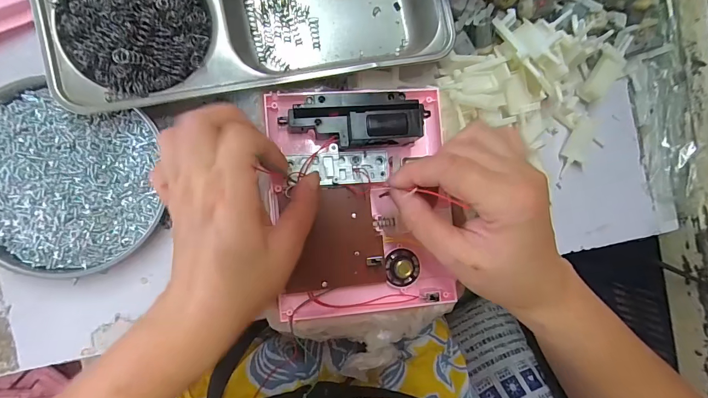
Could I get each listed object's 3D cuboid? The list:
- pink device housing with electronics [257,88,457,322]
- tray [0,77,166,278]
[{"bbox_3d":[0.005,0.002,0.267,0.129,0.021,0.165,-3,90,-10],"label":"pink device housing with electronics"},{"bbox_3d":[-0.206,-0.011,0.256,0.125,0.019,0.125,0,89,-10],"label":"tray"}]

